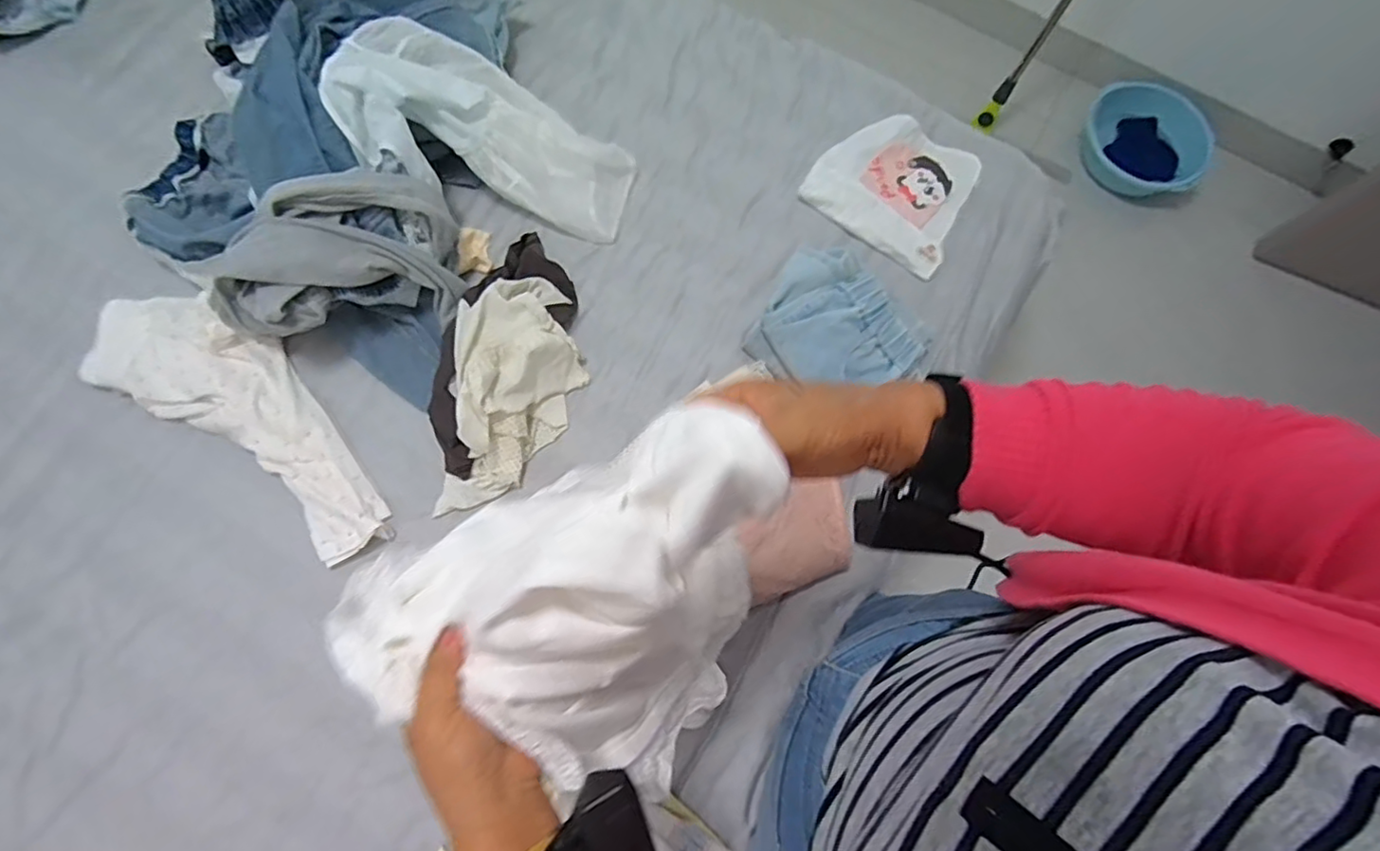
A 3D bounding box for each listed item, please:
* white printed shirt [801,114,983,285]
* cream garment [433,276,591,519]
[{"bbox_3d":[0.299,-0.354,0.891,0.215,0.032,0.226,33,75,7],"label":"white printed shirt"},{"bbox_3d":[-0.219,-0.050,0.764,0.155,0.077,0.308,6,74,0],"label":"cream garment"}]

